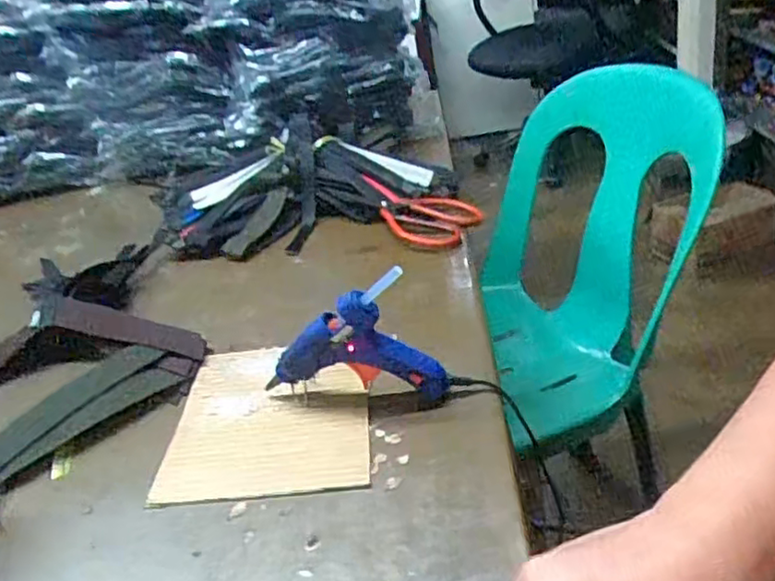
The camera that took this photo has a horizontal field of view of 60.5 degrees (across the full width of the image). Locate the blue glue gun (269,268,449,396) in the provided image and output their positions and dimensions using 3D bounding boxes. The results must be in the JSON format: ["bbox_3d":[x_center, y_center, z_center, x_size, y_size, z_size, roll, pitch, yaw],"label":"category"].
[{"bbox_3d":[-0.027,0.038,0.500,0.136,0.110,0.023,-6,31,11],"label":"blue glue gun"}]

